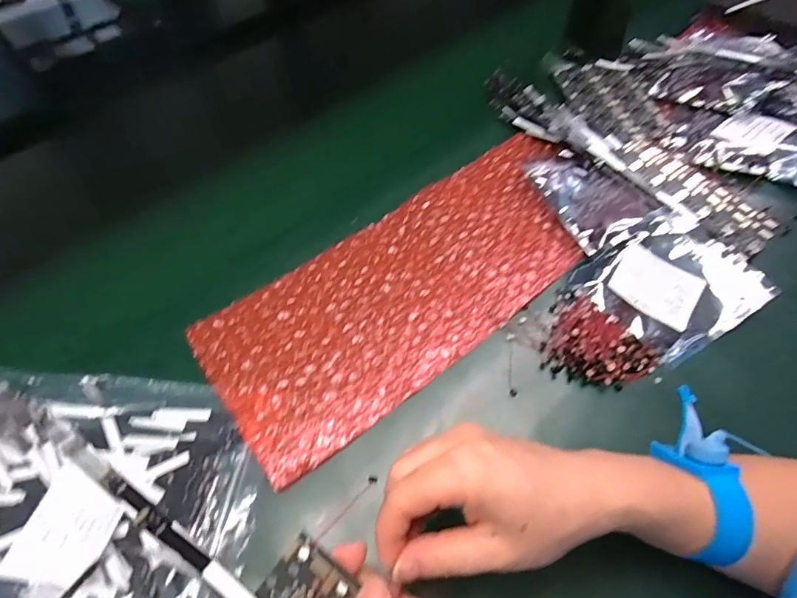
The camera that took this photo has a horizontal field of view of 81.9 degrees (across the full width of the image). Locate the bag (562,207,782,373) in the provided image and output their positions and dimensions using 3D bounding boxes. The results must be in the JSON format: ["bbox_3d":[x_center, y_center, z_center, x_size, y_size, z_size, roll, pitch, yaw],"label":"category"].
[{"bbox_3d":[0.200,-0.016,0.336,0.118,0.016,0.099,-30,60,-17],"label":"bag"}]

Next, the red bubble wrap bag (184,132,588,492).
[{"bbox_3d":[0.021,-0.021,0.358,0.339,0.013,0.139,-35,62,-20],"label":"red bubble wrap bag"}]

